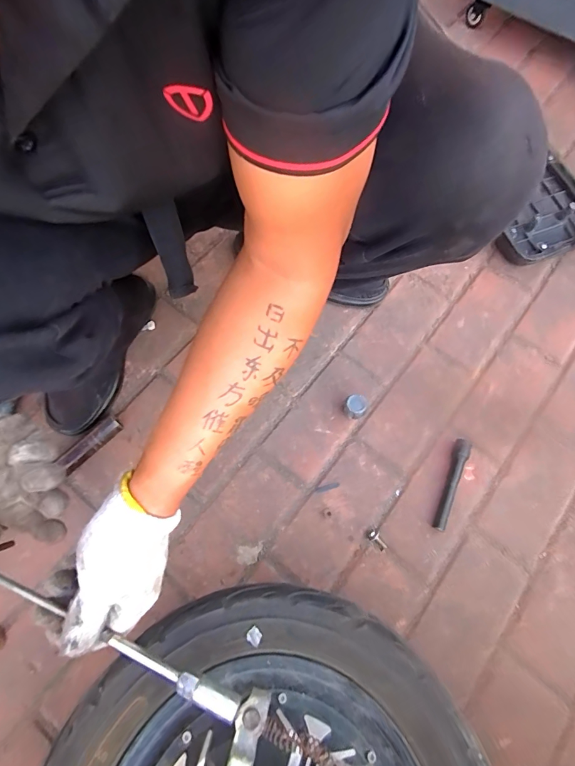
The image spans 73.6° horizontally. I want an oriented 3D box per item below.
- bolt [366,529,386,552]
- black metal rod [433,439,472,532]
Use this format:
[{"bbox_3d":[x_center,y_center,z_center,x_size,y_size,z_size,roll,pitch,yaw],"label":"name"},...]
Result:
[{"bbox_3d":[0.120,0.210,0.514,0.016,0.013,0.029,-38,88,-13],"label":"bolt"},{"bbox_3d":[0.229,0.140,0.531,0.019,0.016,0.128,21,71,7],"label":"black metal rod"}]

